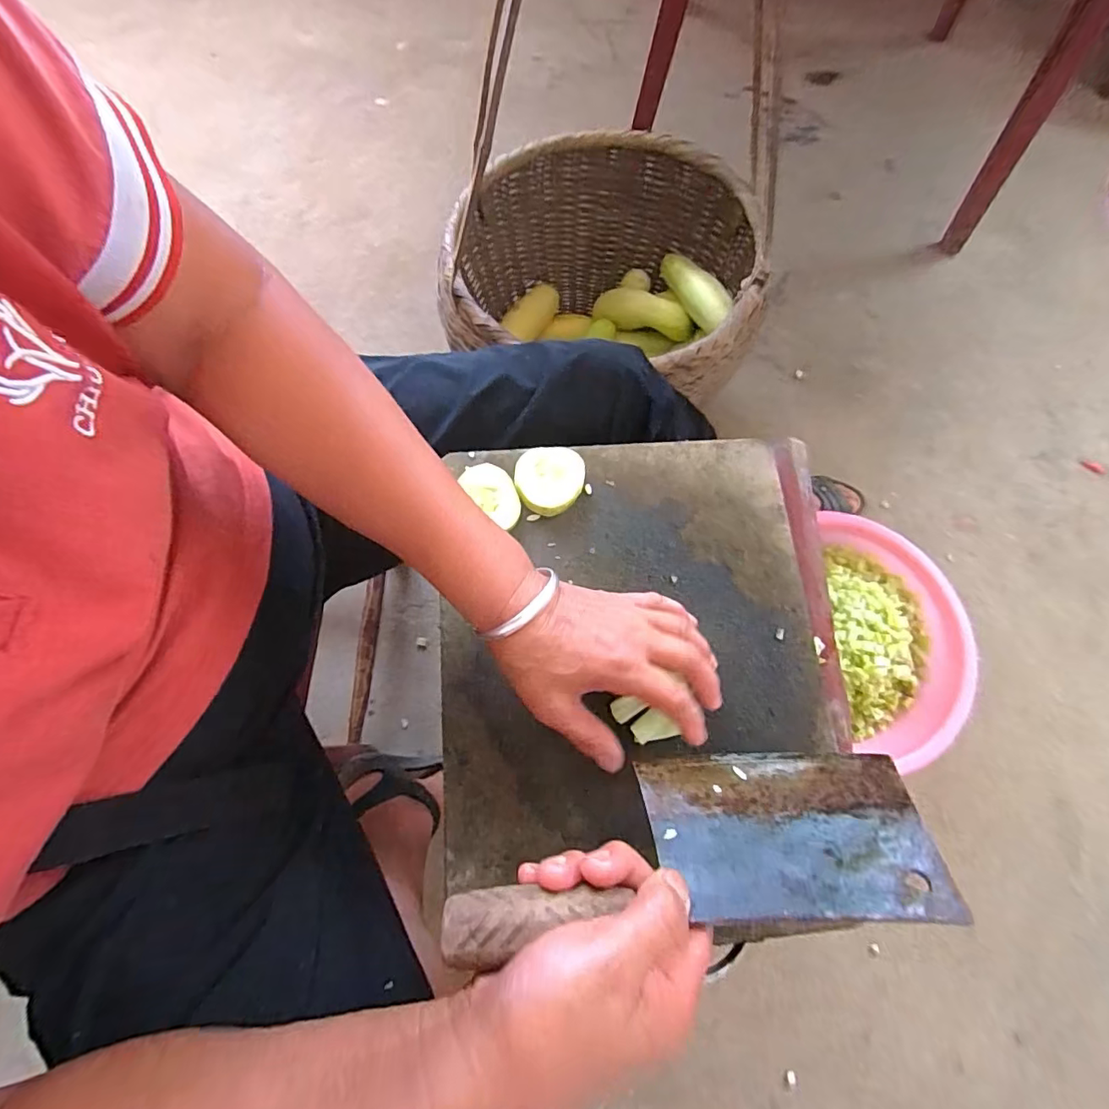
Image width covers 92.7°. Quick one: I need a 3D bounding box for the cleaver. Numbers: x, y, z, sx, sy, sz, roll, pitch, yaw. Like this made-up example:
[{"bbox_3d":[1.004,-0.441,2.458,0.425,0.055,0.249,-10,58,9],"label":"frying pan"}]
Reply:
[{"bbox_3d":[0.074,0.152,0.279,0.251,0.030,0.089,-2,34,-6],"label":"cleaver"}]

